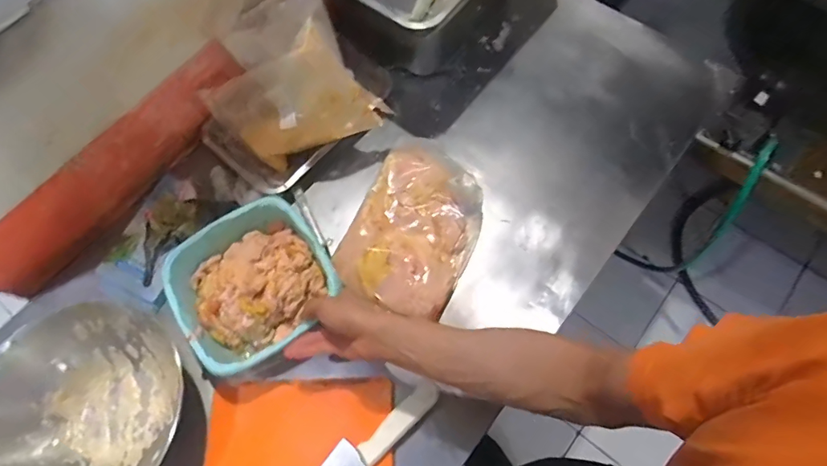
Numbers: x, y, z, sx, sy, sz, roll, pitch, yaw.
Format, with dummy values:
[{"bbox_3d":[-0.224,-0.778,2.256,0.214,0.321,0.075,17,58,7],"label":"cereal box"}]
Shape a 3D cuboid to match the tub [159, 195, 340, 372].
[{"bbox_3d":[-0.220,0.072,0.644,0.200,0.078,0.199,-34,66,-14],"label":"tub"}]

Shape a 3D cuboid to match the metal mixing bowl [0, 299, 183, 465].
[{"bbox_3d":[-0.420,0.229,0.604,0.242,0.101,0.247,-27,65,-11],"label":"metal mixing bowl"}]

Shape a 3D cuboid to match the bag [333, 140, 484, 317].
[{"bbox_3d":[0.005,-0.016,0.708,0.178,0.044,0.257,21,66,13],"label":"bag"}]

